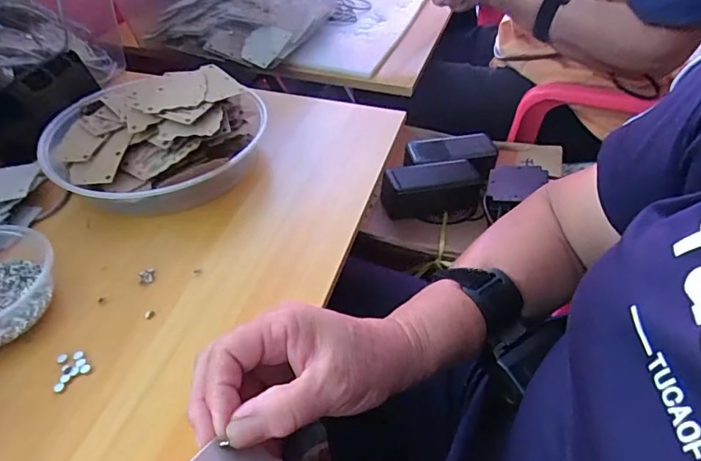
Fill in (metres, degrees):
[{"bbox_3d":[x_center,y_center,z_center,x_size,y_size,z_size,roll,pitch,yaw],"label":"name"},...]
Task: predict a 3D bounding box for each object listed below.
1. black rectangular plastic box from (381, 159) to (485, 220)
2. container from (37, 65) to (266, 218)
[{"bbox_3d":[0.109,-0.060,0.669,0.150,0.053,0.059,-12,45,-12],"label":"black rectangular plastic box"},{"bbox_3d":[-0.204,-0.103,0.504,0.216,0.067,0.202,2,44,2],"label":"container"}]

